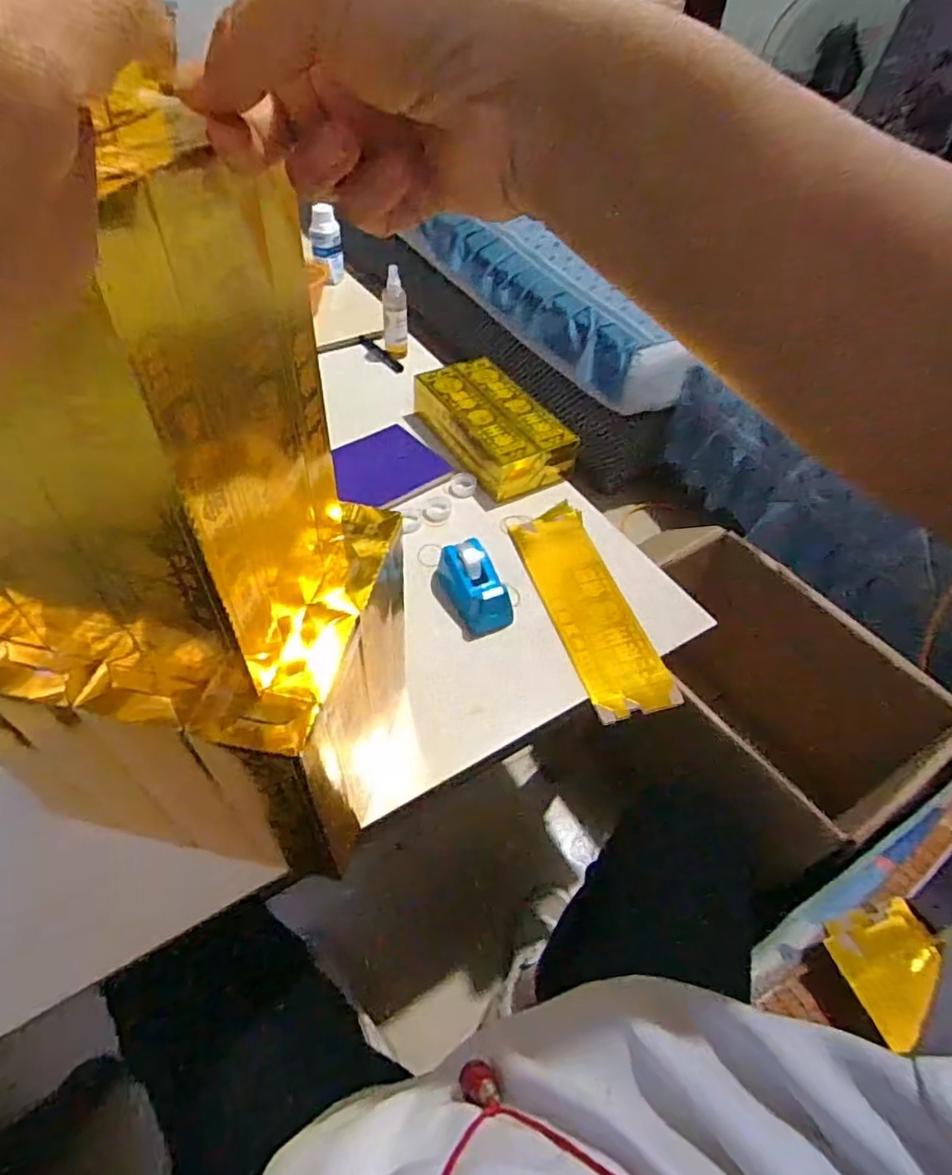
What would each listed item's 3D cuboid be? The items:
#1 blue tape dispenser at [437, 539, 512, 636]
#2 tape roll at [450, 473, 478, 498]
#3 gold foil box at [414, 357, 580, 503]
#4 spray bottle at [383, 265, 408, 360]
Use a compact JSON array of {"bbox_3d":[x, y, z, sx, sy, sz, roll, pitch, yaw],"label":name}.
[{"bbox_3d":[-0.002,-0.003,0.717,0.057,0.058,0.109,-20,53,-19],"label":"blue tape dispenser"},{"bbox_3d":[-0.018,-0.145,0.874,0.038,0.017,0.038,2,49,-2],"label":"tape roll"},{"bbox_3d":[0.025,-0.246,0.920,0.140,0.072,0.248,-25,55,-22],"label":"gold foil box"},{"bbox_3d":[-0.141,-0.473,1.065,0.041,0.139,0.035,-4,50,-7],"label":"spray bottle"}]

